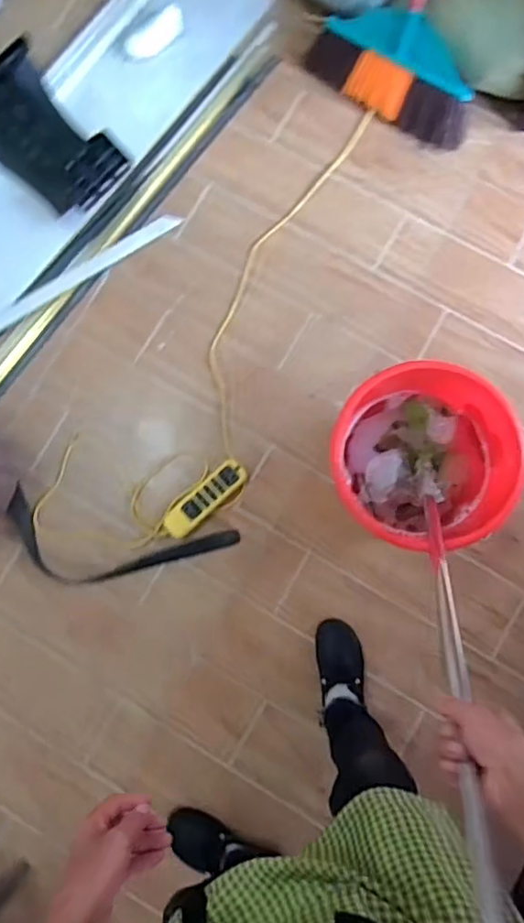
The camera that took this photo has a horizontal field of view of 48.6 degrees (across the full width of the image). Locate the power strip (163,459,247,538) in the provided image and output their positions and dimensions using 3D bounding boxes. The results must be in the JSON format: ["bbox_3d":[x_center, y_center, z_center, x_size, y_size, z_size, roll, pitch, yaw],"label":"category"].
[{"bbox_3d":[-0.117,0.078,1.198,0.197,0.027,0.058,-42,83,-5],"label":"power strip"}]

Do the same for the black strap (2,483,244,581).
[{"bbox_3d":[-0.295,0.177,1.199,0.473,0.030,0.171,8,82,2],"label":"black strap"}]

